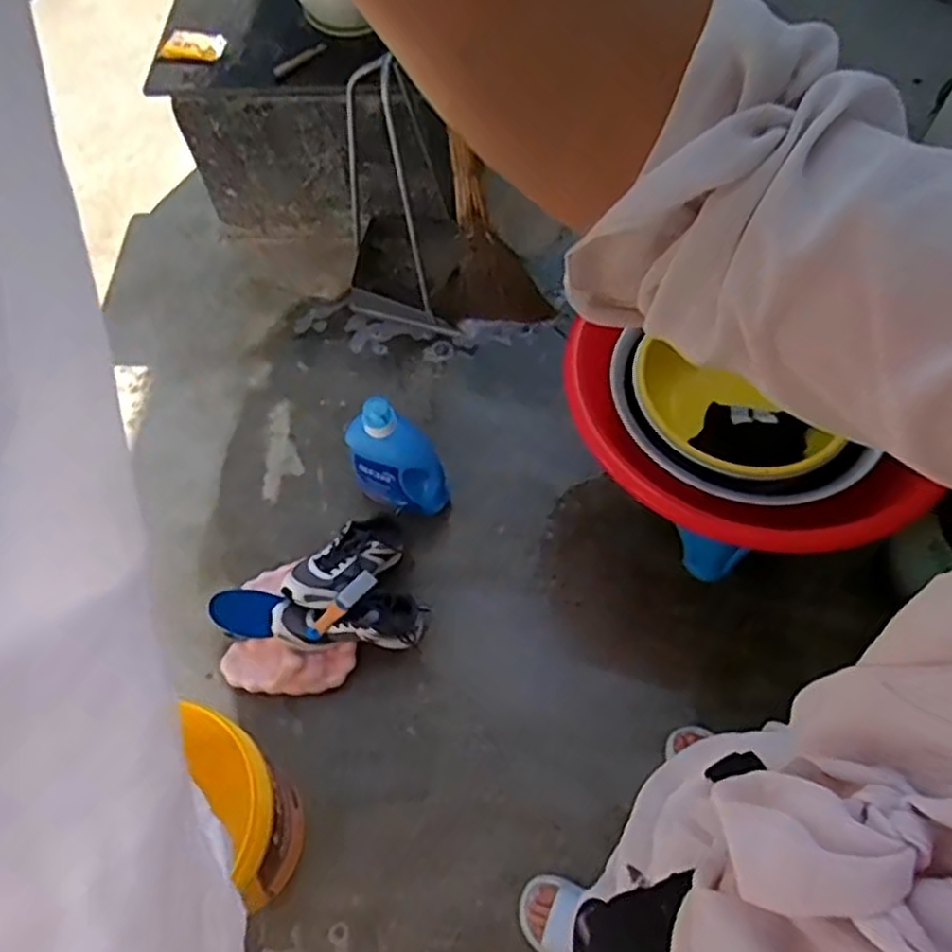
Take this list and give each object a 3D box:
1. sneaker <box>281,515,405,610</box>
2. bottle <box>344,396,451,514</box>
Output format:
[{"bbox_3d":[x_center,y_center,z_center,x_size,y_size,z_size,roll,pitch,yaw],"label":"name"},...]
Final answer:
[{"bbox_3d":[-0.253,0.176,1.429,0.238,0.105,0.106,-33,65,-31],"label":"sneaker"},{"bbox_3d":[-0.157,-0.026,1.510,0.193,0.299,0.092,8,61,4],"label":"bottle"}]

